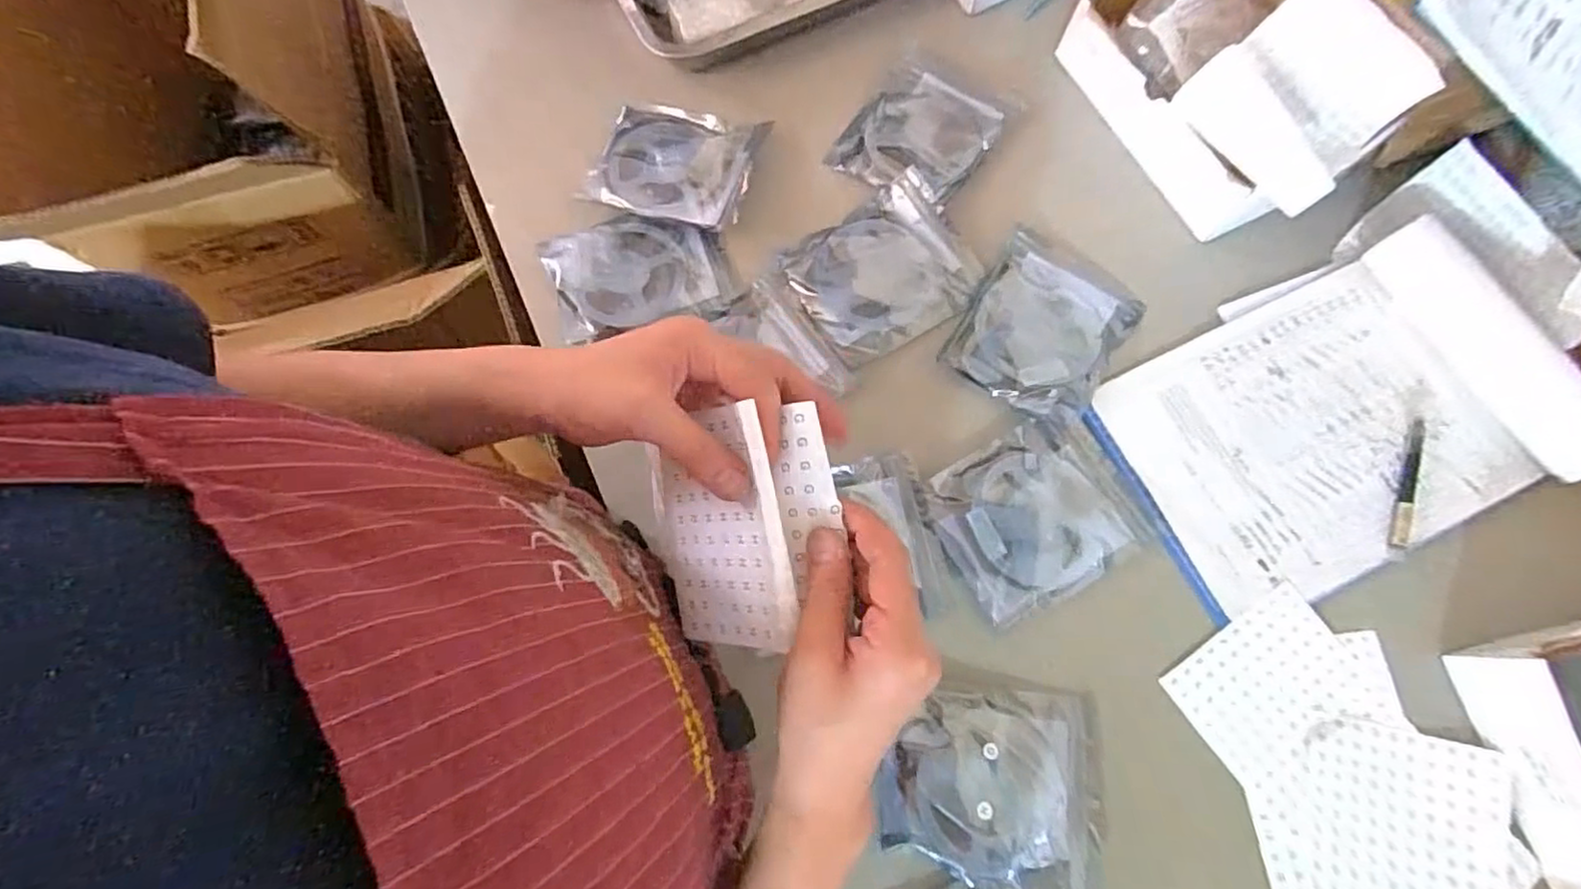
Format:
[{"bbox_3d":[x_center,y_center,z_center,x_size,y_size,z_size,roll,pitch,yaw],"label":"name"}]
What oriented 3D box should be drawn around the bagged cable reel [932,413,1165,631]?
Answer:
[{"bbox_3d":[0.187,0.051,0.511,0.145,0.007,0.120,-29,77,-8],"label":"bagged cable reel"}]

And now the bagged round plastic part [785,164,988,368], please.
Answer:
[{"bbox_3d":[0.079,-0.144,0.566,0.144,0.014,0.123,-31,77,-8],"label":"bagged round plastic part"}]

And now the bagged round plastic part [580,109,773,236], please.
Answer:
[{"bbox_3d":[-0.102,-0.249,0.592,0.137,0.009,0.114,18,75,4],"label":"bagged round plastic part"}]

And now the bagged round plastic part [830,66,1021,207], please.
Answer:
[{"bbox_3d":[0.119,-0.284,0.607,0.114,0.020,0.141,33,77,8],"label":"bagged round plastic part"}]

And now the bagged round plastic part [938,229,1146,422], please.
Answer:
[{"bbox_3d":[0.206,-0.095,0.550,0.117,0.009,0.144,35,77,9],"label":"bagged round plastic part"}]

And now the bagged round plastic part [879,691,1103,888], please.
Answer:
[{"bbox_3d":[0.138,0.229,0.454,0.147,0.014,0.122,6,74,1],"label":"bagged round plastic part"}]

